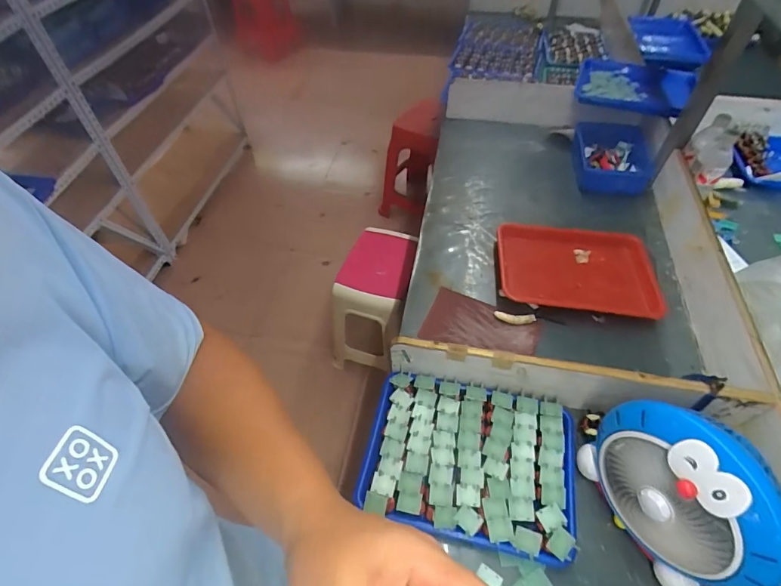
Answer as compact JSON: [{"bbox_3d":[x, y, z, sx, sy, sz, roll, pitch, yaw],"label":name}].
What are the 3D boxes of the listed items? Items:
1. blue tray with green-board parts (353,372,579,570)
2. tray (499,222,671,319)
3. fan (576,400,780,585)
[{"bbox_3d":[0.126,0.272,0.700,0.328,0.051,0.253,8,52,8],"label":"blue tray with green-board parts"},{"bbox_3d":[0.415,-0.055,0.949,0.324,0.029,0.229,5,50,5],"label":"tray"},{"bbox_3d":[0.390,0.270,0.577,0.113,0.239,0.221,-18,53,-13],"label":"fan"}]

